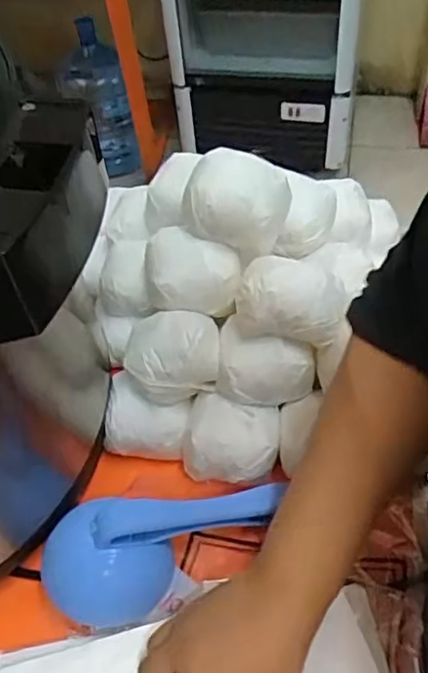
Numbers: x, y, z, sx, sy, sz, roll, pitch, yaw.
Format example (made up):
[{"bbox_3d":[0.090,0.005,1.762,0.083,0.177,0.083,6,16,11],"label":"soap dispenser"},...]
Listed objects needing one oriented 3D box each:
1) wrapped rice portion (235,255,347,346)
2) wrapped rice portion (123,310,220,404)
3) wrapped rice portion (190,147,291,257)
[{"bbox_3d":[0.064,-0.031,0.489,0.081,0.049,0.066,9,51,11],"label":"wrapped rice portion"},{"bbox_3d":[-0.034,0.016,0.505,0.075,0.046,0.063,-2,50,3],"label":"wrapped rice portion"},{"bbox_3d":[0.023,-0.115,0.507,0.077,0.063,0.077,0,50,5],"label":"wrapped rice portion"}]

